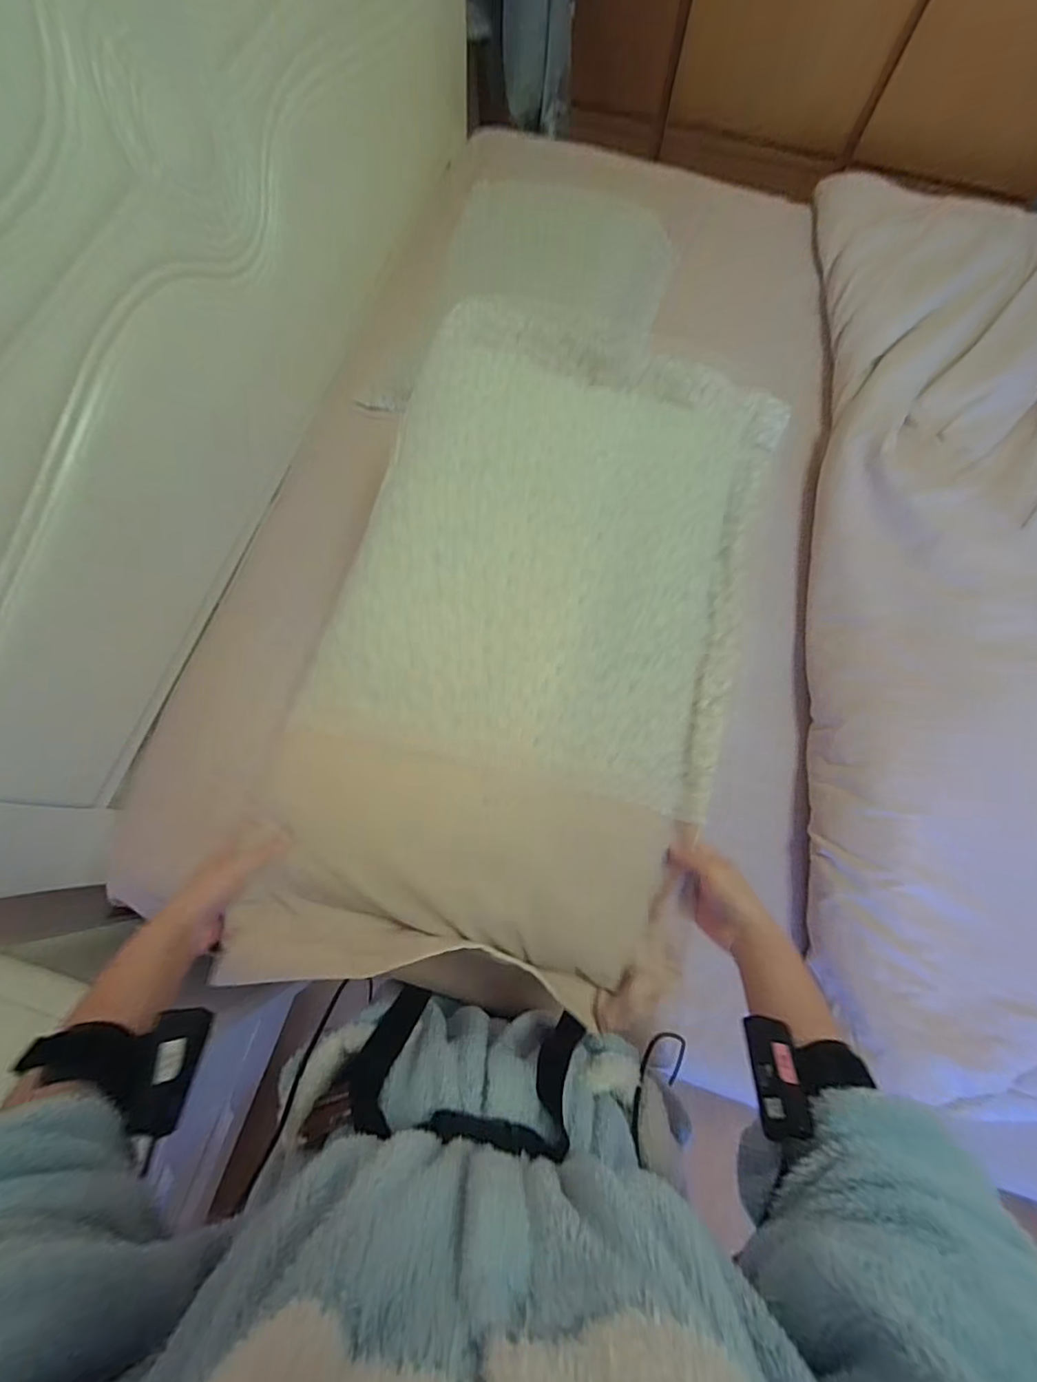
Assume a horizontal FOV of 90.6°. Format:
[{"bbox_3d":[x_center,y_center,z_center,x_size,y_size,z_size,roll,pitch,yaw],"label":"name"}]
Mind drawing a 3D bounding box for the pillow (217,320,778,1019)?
[{"bbox_3d":[0.009,-0.055,0.577,0.424,0.130,0.760,13,74,3],"label":"pillow"}]

